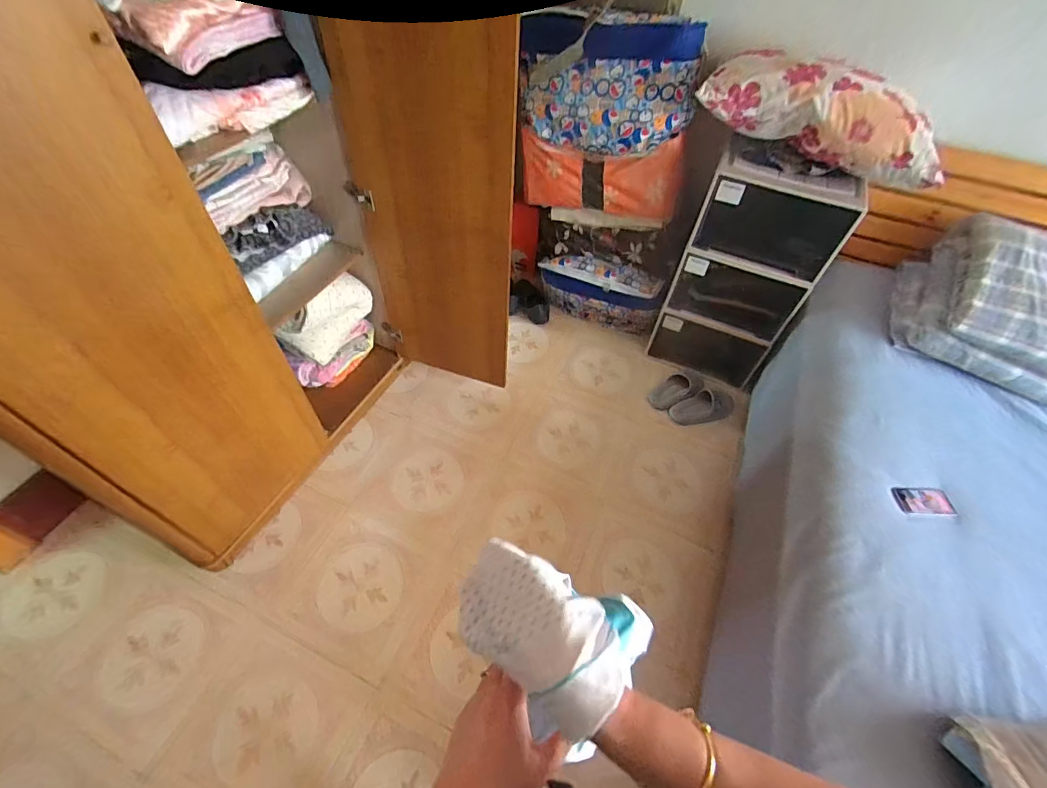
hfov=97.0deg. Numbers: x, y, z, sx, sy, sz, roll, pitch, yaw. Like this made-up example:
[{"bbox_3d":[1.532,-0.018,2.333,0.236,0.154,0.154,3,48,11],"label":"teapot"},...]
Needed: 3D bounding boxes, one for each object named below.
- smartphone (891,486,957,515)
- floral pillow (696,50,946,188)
[{"bbox_3d":[1.074,0.287,1.243,0.162,0.014,0.082,0,52,-4],"label":"smartphone"},{"bbox_3d":[0.820,-0.769,1.280,0.626,0.197,0.175,27,56,17],"label":"floral pillow"}]

